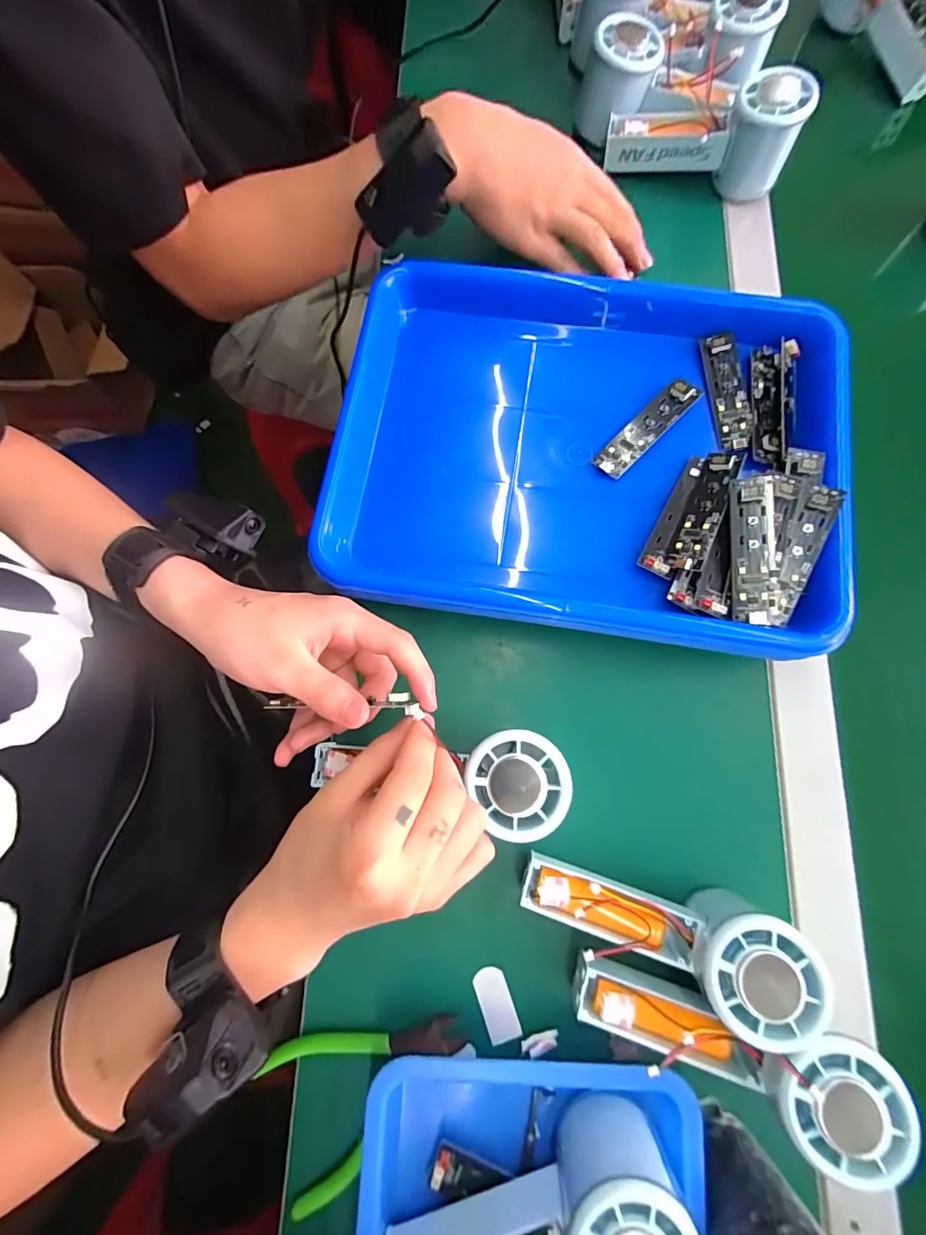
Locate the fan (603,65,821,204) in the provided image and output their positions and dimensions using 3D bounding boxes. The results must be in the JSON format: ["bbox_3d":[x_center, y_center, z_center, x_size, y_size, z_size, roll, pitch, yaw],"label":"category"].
[{"bbox_3d":[0.198,-0.405,0.385,0.147,0.058,0.052,9,77,1],"label":"fan"}]

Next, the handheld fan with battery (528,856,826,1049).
[{"bbox_3d":[0.111,0.175,0.265,0.153,0.050,0.058,12,77,18],"label":"handheld fan with battery"}]

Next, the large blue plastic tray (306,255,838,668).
[{"bbox_3d":[0.081,-0.113,0.329,0.330,0.061,0.247,9,77,2],"label":"large blue plastic tray"}]

